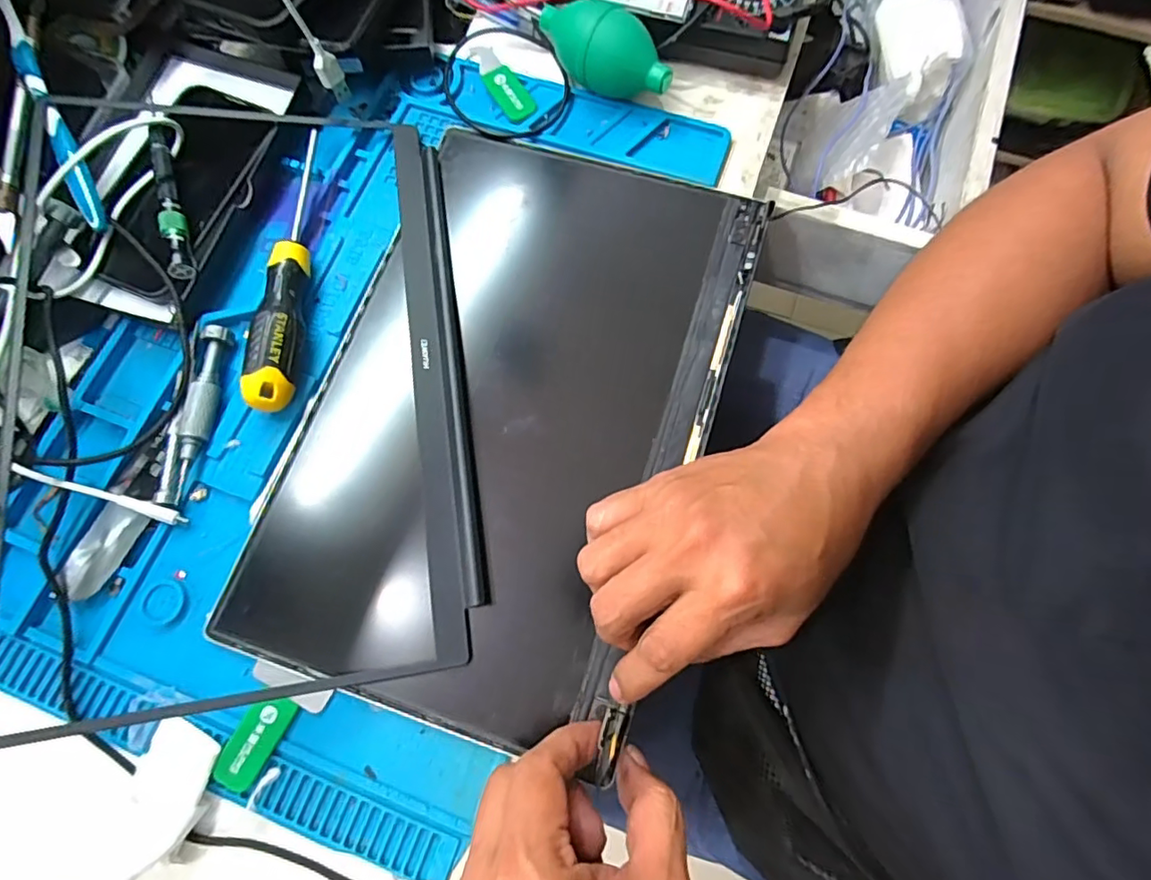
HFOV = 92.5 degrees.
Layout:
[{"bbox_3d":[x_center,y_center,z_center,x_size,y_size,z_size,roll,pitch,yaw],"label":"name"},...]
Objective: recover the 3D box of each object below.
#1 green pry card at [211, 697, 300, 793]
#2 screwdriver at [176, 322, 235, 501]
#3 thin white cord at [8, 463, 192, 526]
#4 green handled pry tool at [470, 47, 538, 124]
[{"bbox_3d":[-0.164,0.153,0.282,0.021,0.004,0.045,29,72,-2],"label":"green pry card"},{"bbox_3d":[-0.220,-0.021,0.325,0.017,0.013,0.102,0,74,2],"label":"screwdriver"},{"bbox_3d":[-0.263,0.031,0.306,0.088,0.007,0.008,20,75,-9],"label":"thin white cord"},{"bbox_3d":[-0.054,-0.260,0.394,0.022,0.006,0.076,-30,75,-7],"label":"green handled pry tool"}]

